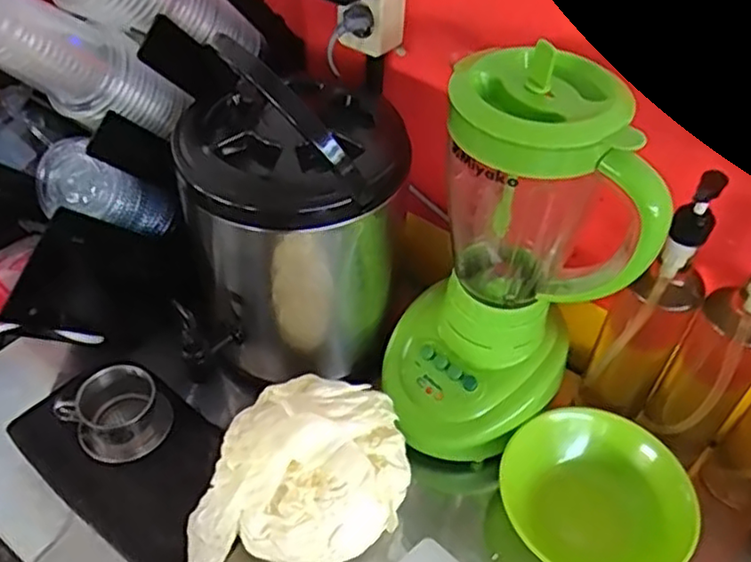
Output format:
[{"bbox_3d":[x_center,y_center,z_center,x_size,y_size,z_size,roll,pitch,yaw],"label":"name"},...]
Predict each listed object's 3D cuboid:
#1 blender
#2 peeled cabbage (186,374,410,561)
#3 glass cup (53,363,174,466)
[{"bbox_3d":[0.111,-0.010,0.596,0.168,0.353,0.148,-6,45,-8],"label":"blender"},{"bbox_3d":[-0.062,0.173,0.611,0.172,0.108,0.158,10,45,8],"label":"peeled cabbage"},{"bbox_3d":[-0.259,0.132,0.678,0.084,0.062,0.078,1,44,-1],"label":"glass cup"}]

